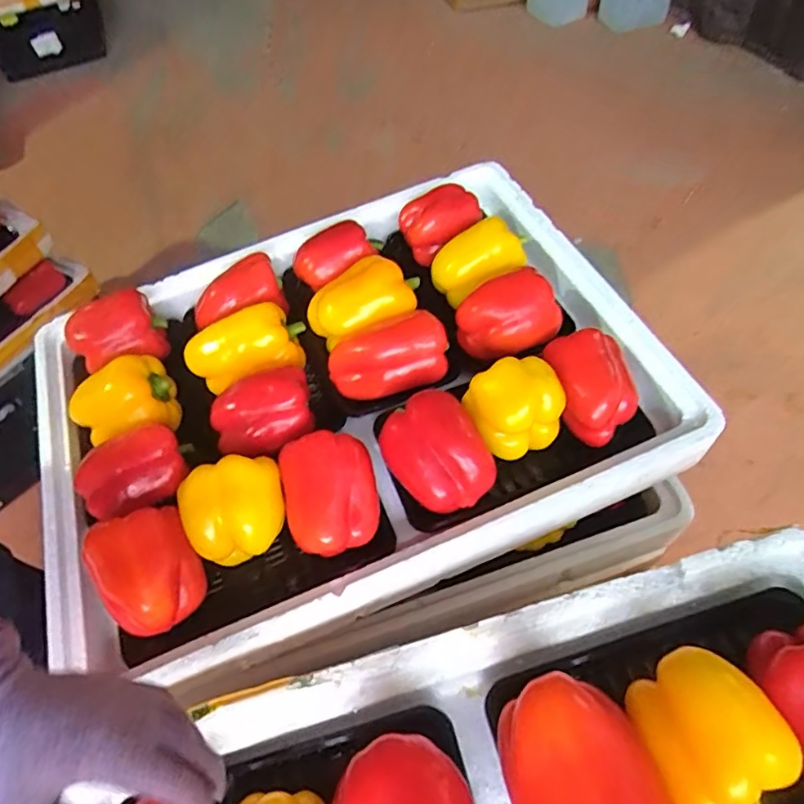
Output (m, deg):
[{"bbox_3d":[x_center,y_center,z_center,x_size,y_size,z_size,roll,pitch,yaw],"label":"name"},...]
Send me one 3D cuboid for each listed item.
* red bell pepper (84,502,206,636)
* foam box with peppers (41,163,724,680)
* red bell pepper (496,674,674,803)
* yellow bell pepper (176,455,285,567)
[{"bbox_3d":[-0.214,0.143,0.483,0.080,0.064,0.088,-21,54,-10],"label":"red bell pepper"},{"bbox_3d":[-0.063,-0.026,0.598,0.597,0.113,0.443,-20,53,-9],"label":"foam box with peppers"},{"bbox_3d":[0.107,0.229,0.352,0.083,0.061,0.103,-17,53,-7],"label":"red bell pepper"},{"bbox_3d":[-0.141,0.095,0.500,0.087,0.067,0.076,-21,54,-10],"label":"yellow bell pepper"}]

